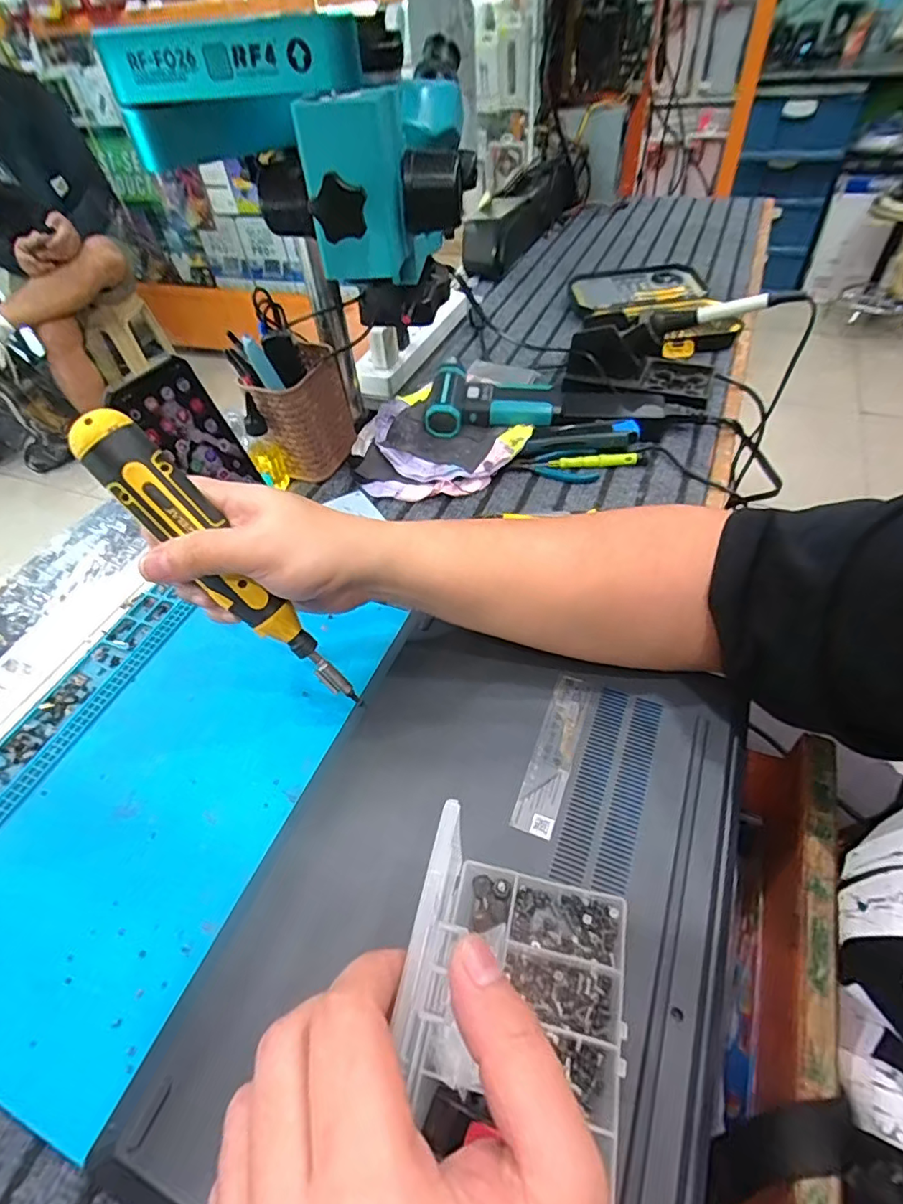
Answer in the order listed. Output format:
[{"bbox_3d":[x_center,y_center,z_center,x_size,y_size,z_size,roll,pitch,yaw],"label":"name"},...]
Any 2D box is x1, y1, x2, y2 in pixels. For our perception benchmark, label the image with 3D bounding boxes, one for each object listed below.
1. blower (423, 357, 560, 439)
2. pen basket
[{"bbox_3d":[0.043,-0.217,0.592,0.139,0.036,0.080,-1,49,4],"label":"blower"},{"bbox_3d":[-0.147,-0.193,0.568,0.066,0.101,0.089,9,50,13],"label":"pen basket"}]

